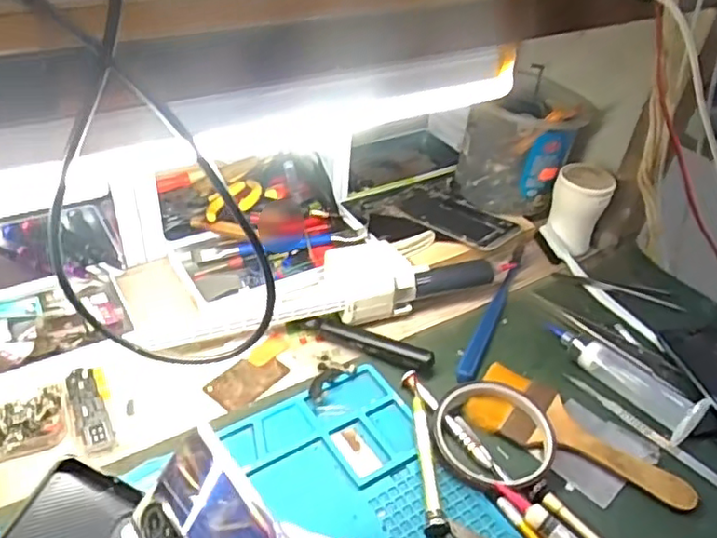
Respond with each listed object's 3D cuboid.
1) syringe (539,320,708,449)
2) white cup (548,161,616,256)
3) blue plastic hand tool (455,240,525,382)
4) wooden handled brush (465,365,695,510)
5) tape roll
[{"bbox_3d":[0.213,0.080,0.504,0.040,0.022,0.132,-20,47,-28],"label":"syringe"},{"bbox_3d":[0.218,-0.062,0.631,0.052,0.082,0.047,20,42,15],"label":"white cup"},{"bbox_3d":[0.122,0.035,0.563,0.014,0.014,0.185,21,42,16],"label":"blue plastic hand tool"},{"bbox_3d":[0.164,0.122,0.463,0.161,0.009,0.062,25,43,21],"label":"wooden handled brush"},{"bbox_3d":[0.097,0.119,0.452,0.089,0.015,0.085,4,40,-3],"label":"tape roll"}]

